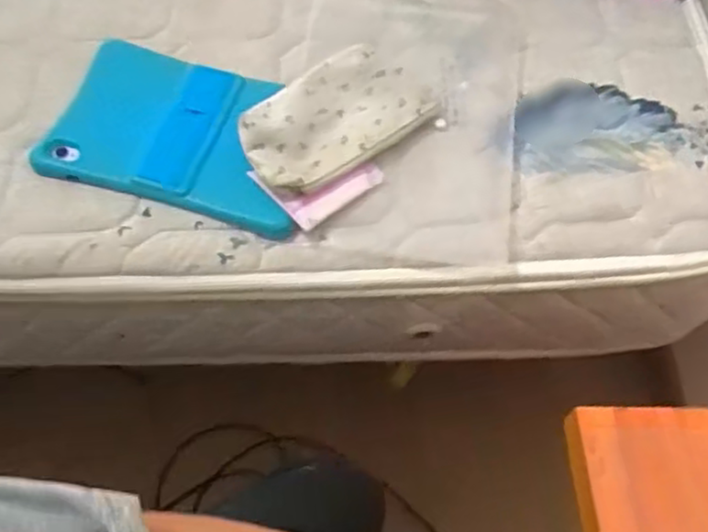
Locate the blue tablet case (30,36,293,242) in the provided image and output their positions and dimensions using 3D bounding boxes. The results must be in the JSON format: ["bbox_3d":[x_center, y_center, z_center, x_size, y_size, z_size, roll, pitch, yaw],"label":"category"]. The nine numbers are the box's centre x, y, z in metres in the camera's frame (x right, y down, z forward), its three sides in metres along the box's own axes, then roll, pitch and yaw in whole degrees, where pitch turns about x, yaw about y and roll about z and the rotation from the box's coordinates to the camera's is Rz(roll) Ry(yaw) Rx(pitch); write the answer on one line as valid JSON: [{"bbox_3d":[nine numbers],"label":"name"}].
[{"bbox_3d":[-0.166,-0.134,0.698,0.266,0.030,0.172,16,58,7],"label":"blue tablet case"}]

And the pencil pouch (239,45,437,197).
[{"bbox_3d":[-0.017,-0.147,0.696,0.202,0.034,0.111,-36,66,-23],"label":"pencil pouch"}]

